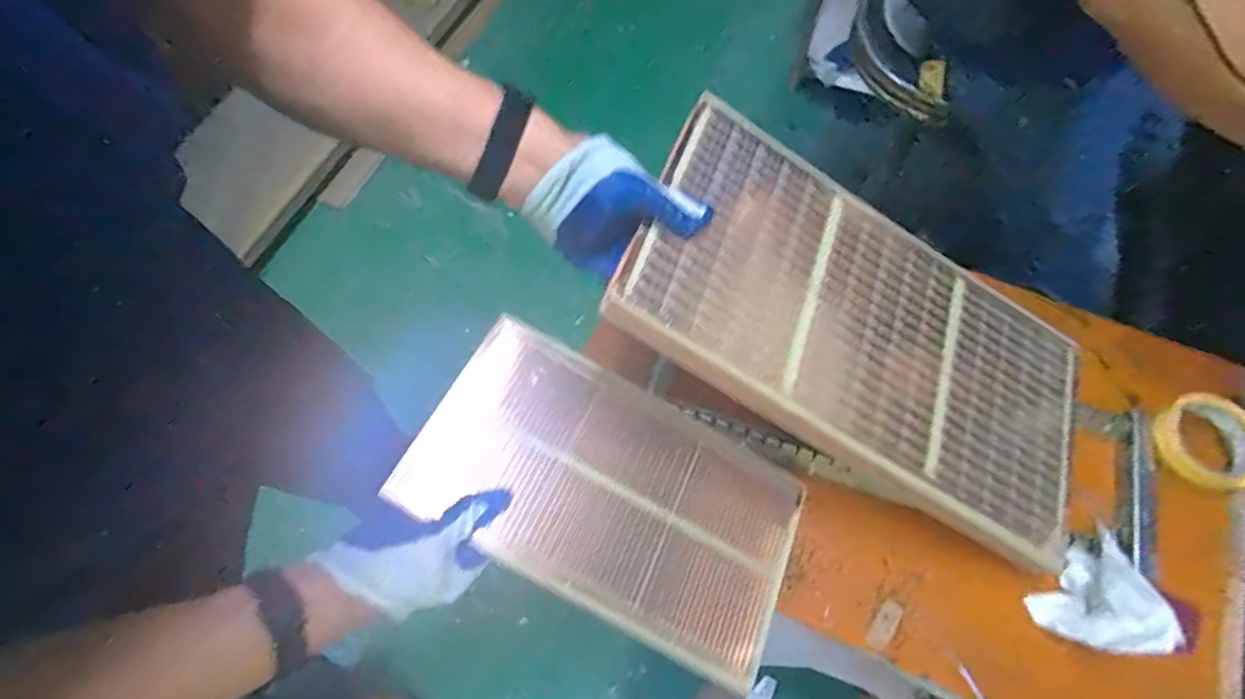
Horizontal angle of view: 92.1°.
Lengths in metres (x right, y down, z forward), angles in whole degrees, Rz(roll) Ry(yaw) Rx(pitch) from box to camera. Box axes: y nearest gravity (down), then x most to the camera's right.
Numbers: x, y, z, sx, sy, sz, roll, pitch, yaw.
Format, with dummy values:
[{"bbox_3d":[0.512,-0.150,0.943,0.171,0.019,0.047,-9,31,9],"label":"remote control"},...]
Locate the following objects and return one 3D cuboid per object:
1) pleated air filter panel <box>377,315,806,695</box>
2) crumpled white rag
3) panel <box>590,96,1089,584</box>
[{"bbox_3d":[-0.010,0.128,0.548,0.341,0.013,0.202,29,63,-1],"label":"pleated air filter panel"},{"bbox_3d":[0.448,0.229,0.551,0.077,0.076,0.093,41,72,18],"label":"crumpled white rag"},{"bbox_3d":[0.229,-0.017,0.556,0.466,0.021,0.255,30,64,-11],"label":"panel"}]

